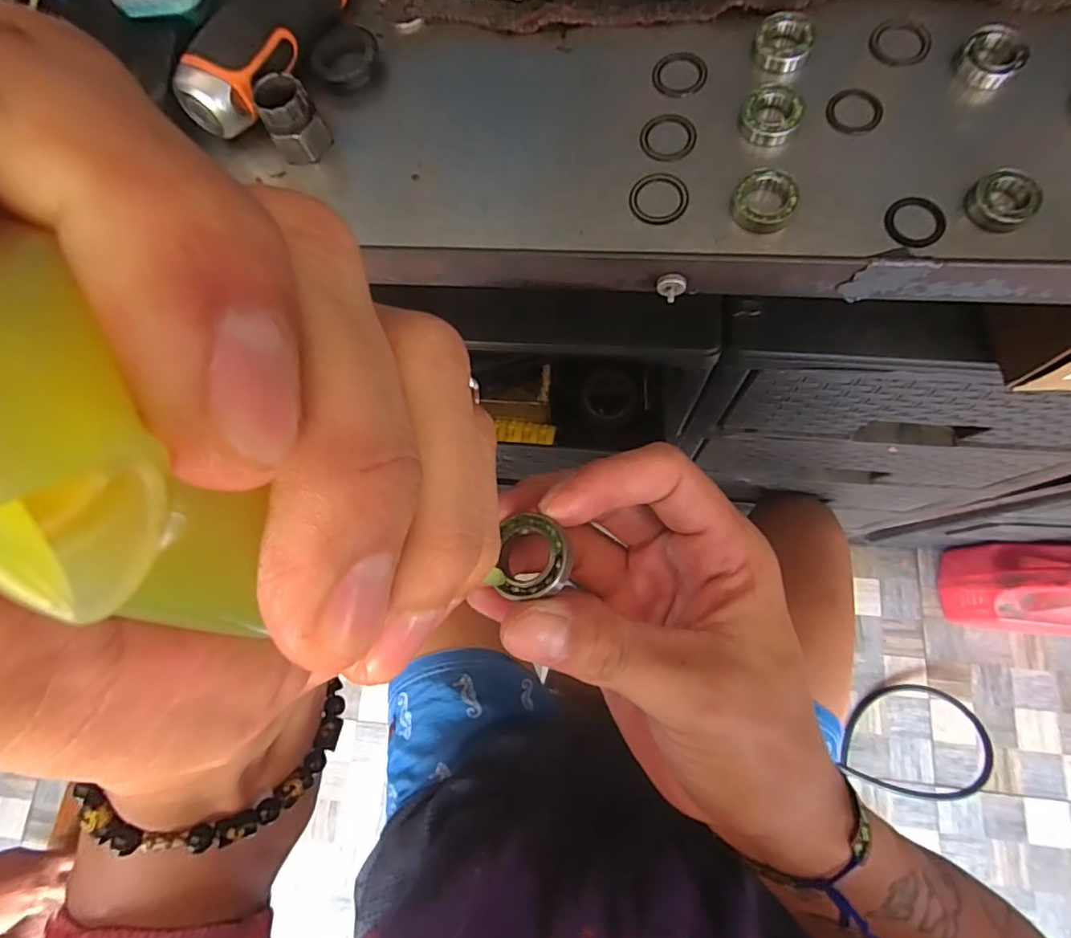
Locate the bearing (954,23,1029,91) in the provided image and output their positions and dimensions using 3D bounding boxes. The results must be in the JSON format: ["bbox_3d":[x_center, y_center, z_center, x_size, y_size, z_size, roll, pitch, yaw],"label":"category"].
[{"bbox_3d":[0.201,-0.181,0.248,0.025,0.012,0.025,-1,76,5],"label":"bearing"}]

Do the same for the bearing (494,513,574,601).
[{"bbox_3d":[0.000,0.025,0.161,0.020,0.006,0.021,-7,72,22],"label":"bearing"}]

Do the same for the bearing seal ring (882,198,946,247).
[{"bbox_3d":[0.159,-0.104,0.236,0.023,0.004,0.024,-1,76,5],"label":"bearing seal ring"}]

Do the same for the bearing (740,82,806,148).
[{"bbox_3d":[0.105,-0.159,0.251,0.024,0.010,0.022,5,76,6],"label":"bearing"}]

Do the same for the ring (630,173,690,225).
[{"bbox_3d":[0.055,-0.120,0.252,0.025,0.004,0.025,-1,76,5],"label":"ring"}]

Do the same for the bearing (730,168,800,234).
[{"bbox_3d":[0.098,-0.116,0.242,0.026,0.010,0.022,17,78,9],"label":"bearing"}]

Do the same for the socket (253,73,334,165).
[{"bbox_3d":[-0.114,-0.163,0.266,0.024,0.033,0.025,-1,76,5],"label":"socket"}]

